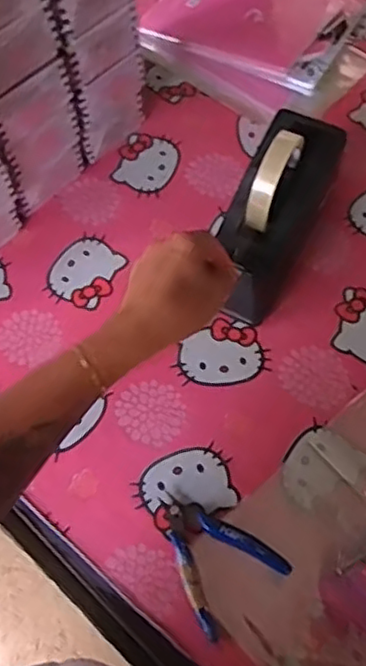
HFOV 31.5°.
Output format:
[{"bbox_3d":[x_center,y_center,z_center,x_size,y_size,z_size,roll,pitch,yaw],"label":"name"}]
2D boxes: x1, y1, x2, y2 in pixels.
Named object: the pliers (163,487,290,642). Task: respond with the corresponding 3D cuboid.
[{"bbox_3d":[0.023,0.184,0.556,0.085,0.018,0.113,-35,67,-14],"label":"pliers"}]

